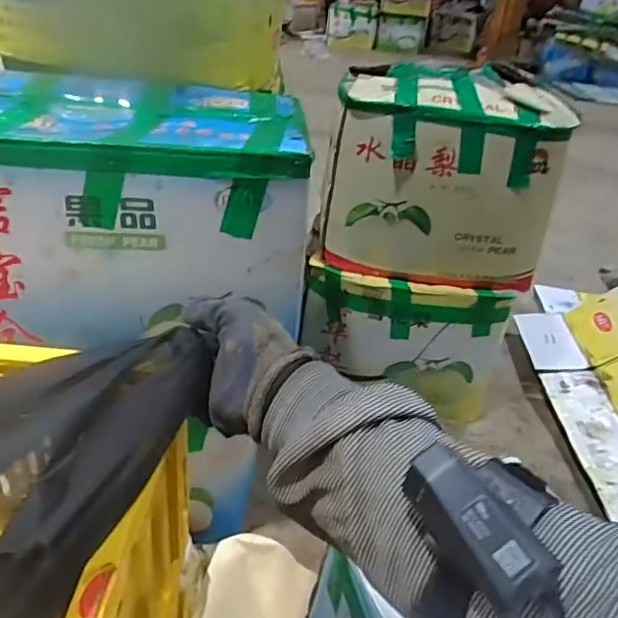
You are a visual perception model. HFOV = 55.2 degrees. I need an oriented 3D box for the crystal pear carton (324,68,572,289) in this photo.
[{"bbox_3d":[0.297,-0.291,1.293,0.449,0.396,0.292,14,33,12],"label":"crystal pear carton"}]

